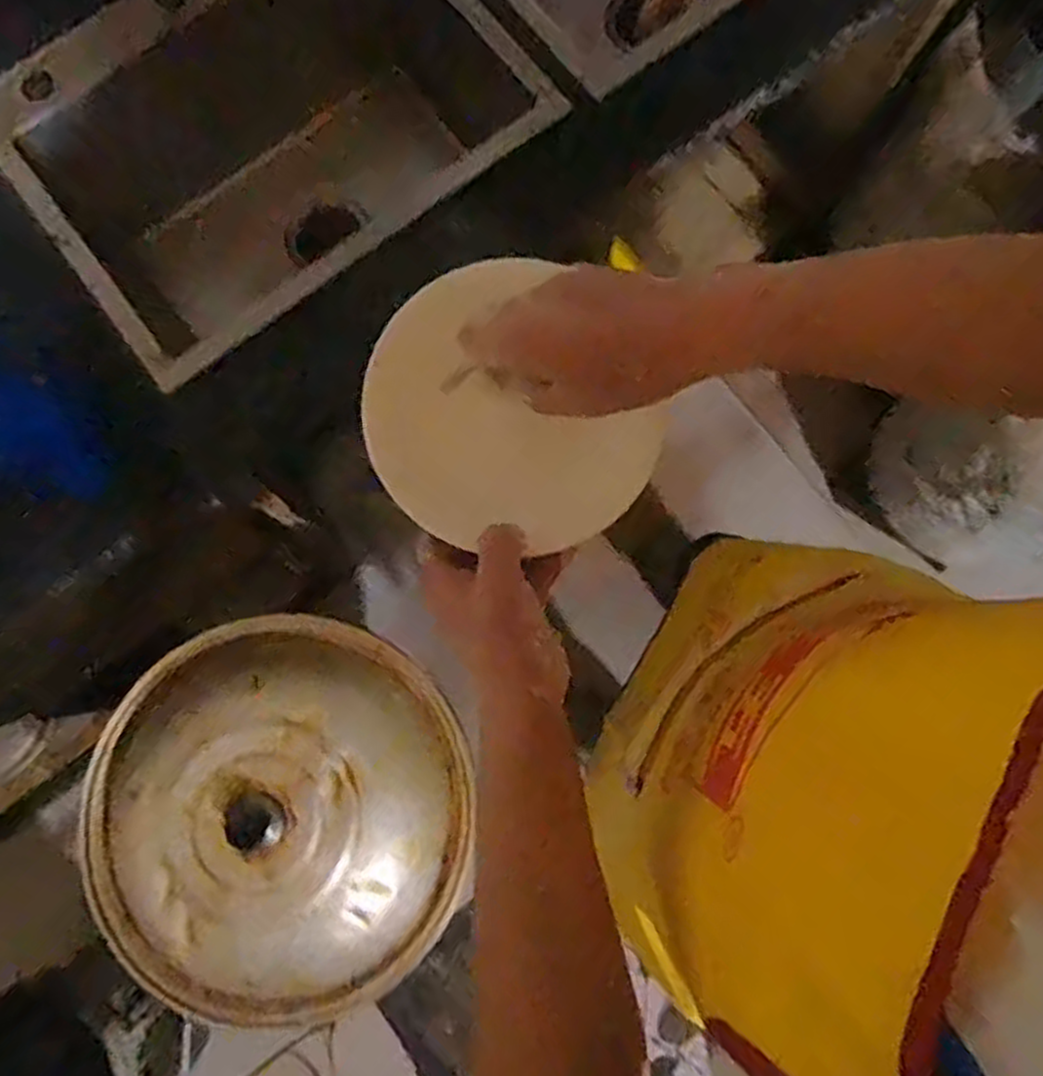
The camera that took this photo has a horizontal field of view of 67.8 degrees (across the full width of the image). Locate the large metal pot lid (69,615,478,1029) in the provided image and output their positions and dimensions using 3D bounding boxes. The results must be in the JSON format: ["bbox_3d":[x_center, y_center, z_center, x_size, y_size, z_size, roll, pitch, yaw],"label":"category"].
[{"bbox_3d":[-0.254,0.298,0.823,0.389,0.100,0.400,0,80,1],"label":"large metal pot lid"}]

